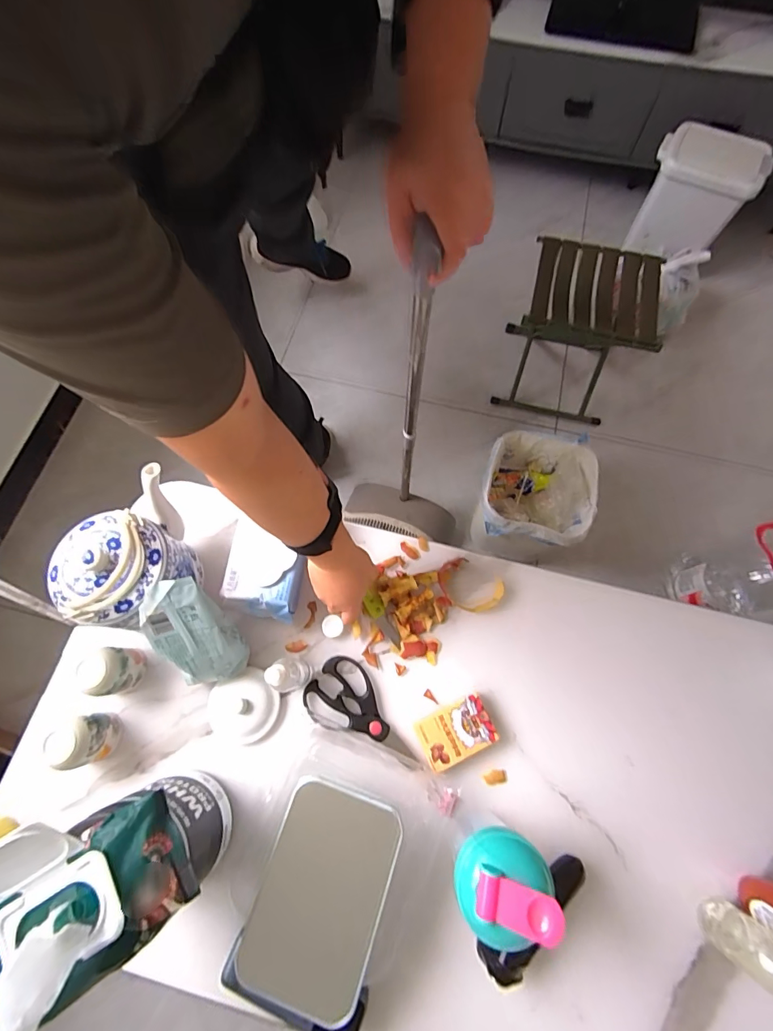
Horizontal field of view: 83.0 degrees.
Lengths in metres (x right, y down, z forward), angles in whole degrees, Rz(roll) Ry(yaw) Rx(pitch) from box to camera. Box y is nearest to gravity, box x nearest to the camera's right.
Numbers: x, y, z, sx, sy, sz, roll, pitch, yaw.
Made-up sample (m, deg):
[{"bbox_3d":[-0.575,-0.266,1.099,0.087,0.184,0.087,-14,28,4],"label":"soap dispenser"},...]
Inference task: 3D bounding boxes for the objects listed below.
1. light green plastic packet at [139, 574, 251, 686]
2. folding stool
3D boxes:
[{"bbox_3d":[-0.238,0.147,0.542,0.080,0.172,0.032,-21,36,-7],"label":"light green plastic packet"},{"bbox_3d":[0.466,-0.448,1.091,0.284,0.299,0.266,17,71,7],"label":"folding stool"}]

